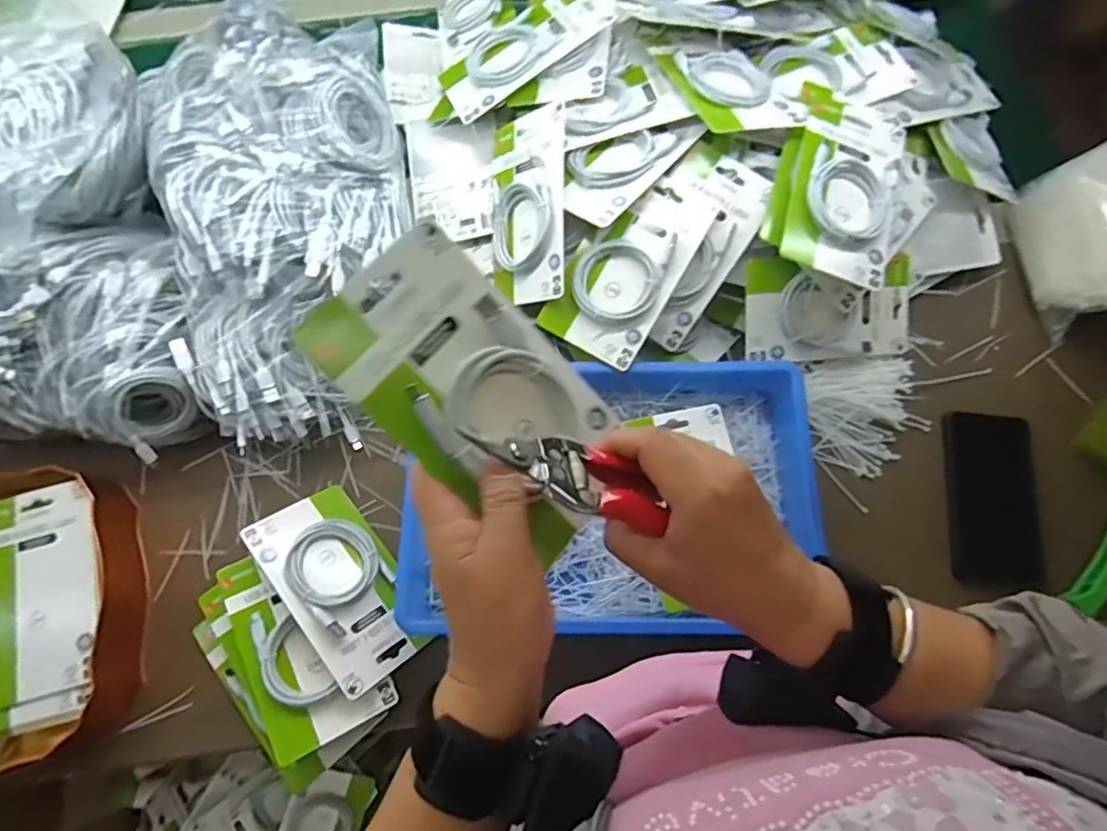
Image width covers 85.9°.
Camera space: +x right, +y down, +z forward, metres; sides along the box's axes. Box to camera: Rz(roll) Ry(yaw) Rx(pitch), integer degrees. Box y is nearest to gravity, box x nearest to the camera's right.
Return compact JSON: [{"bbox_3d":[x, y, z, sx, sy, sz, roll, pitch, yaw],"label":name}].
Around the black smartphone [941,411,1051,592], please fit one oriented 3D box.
[{"bbox_3d":[0.428,0.080,0.576,0.082,0.010,0.168,7,73,3],"label":"black smartphone"}]

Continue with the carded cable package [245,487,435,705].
[{"bbox_3d":[-0.192,0.152,0.542,0.097,0.019,0.178,-30,74,-39],"label":"carded cable package"}]

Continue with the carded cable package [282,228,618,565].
[{"bbox_3d":[-0.035,-0.012,0.314,0.168,0.013,0.100,45,62,-12],"label":"carded cable package"}]

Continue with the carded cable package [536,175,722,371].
[{"bbox_3d":[0.074,-0.141,0.557,0.091,0.018,0.179,33,91,9],"label":"carded cable package"}]

